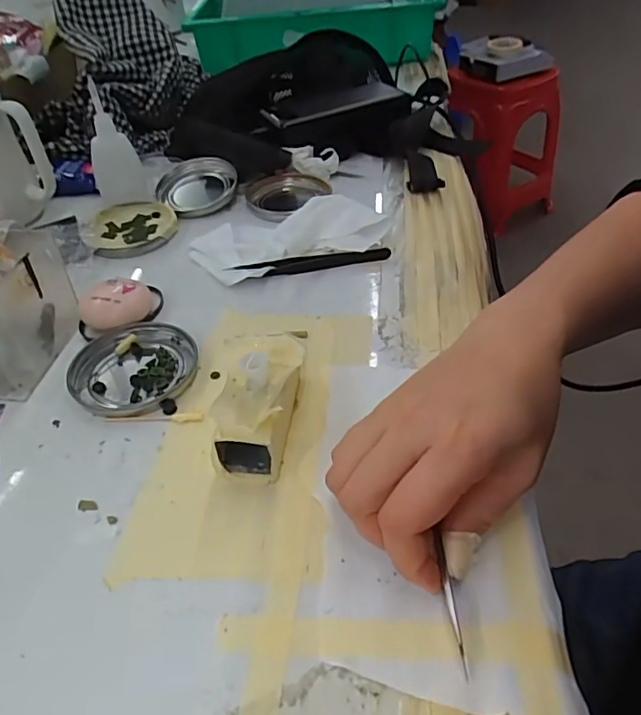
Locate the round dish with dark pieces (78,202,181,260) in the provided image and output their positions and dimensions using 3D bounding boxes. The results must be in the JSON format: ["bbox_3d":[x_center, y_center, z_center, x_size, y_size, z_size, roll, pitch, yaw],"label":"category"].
[{"bbox_3d":[-0.169,-0.115,0.487,0.078,0.011,0.082,-2,43,2],"label":"round dish with dark pieces"}]

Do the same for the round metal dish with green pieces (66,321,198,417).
[{"bbox_3d":[-0.120,0.006,0.354,0.077,0.008,0.077,-2,43,2],"label":"round metal dish with green pieces"}]

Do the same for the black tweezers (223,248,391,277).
[{"bbox_3d":[-0.007,-0.074,0.431,0.124,0.008,0.016,-5,43,-2],"label":"black tweezers"}]

